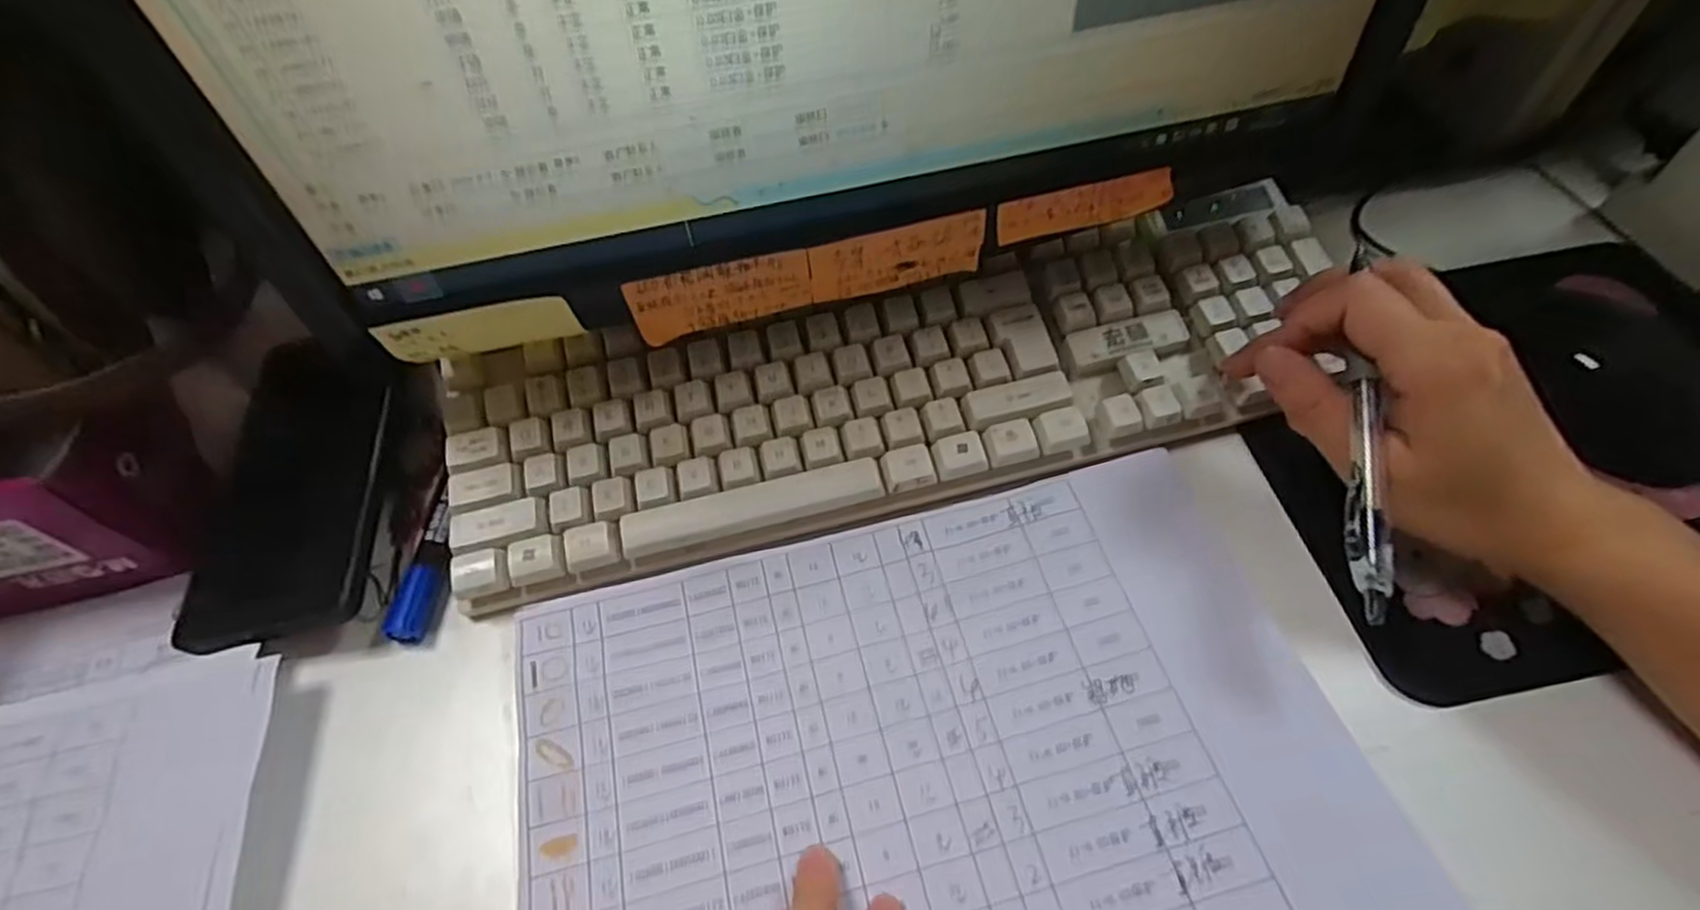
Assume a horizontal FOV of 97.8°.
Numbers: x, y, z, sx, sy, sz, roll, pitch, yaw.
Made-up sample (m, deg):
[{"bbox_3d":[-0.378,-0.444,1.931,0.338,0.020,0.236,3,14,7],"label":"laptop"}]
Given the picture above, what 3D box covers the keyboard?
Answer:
[{"bbox_3d":[0.023,-0.035,0.350,0.409,0.040,0.114,-15,56,-4],"label":"keyboard"}]

